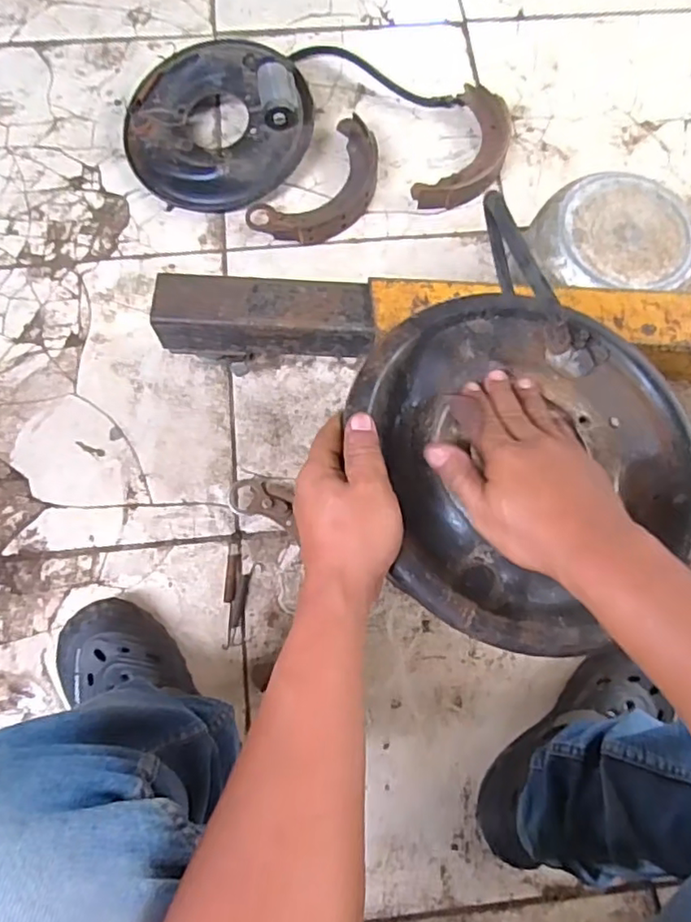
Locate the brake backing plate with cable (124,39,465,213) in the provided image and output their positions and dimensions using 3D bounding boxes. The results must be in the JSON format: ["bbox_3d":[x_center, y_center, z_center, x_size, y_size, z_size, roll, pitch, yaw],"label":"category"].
[{"bbox_3d":[-0.091,-0.531,0.875,0.474,0.080,0.252,-27,77,-8],"label":"brake backing plate with cable"}]

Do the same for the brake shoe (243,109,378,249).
[{"bbox_3d":[-0.024,-0.387,0.859,0.121,0.034,0.223,40,78,9],"label":"brake shoe"}]

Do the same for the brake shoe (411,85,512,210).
[{"bbox_3d":[0.183,-0.448,0.881,0.099,0.034,0.216,26,76,6],"label":"brake shoe"}]

